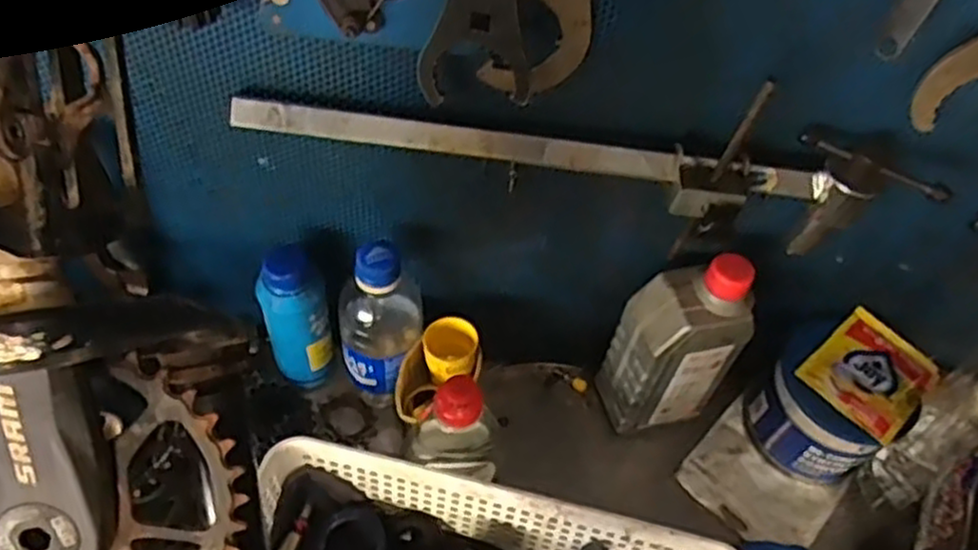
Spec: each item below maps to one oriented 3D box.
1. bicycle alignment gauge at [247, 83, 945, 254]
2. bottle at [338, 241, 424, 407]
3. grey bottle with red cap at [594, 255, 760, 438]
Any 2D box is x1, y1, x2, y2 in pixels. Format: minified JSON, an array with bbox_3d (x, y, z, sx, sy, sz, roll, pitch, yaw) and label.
[{"bbox_3d":[0.062,-0.061,0.477,0.432,0.086,0.052,5,50,-3],"label":"bicycle alignment gauge"},{"bbox_3d":[-0.081,0.039,0.567,0.061,0.151,0.058,1,50,-6],"label":"bottle"},{"bbox_3d":[0.143,0.057,0.580,0.088,0.179,0.053,-7,51,-12],"label":"grey bottle with red cap"}]

